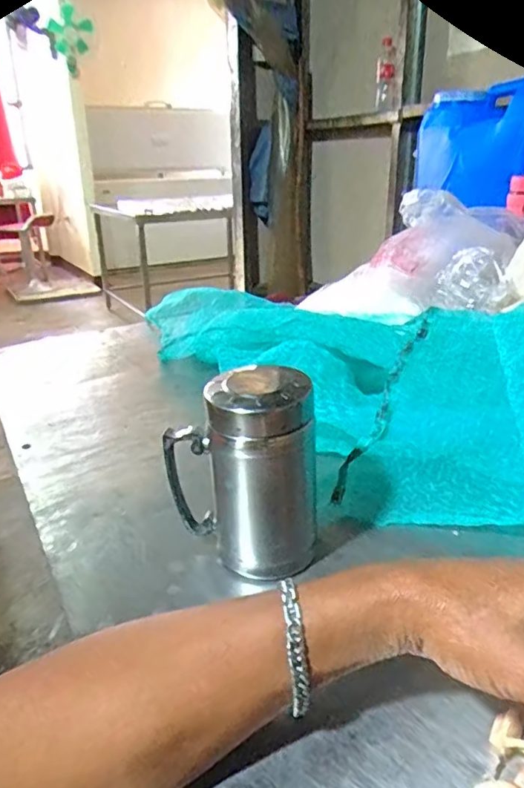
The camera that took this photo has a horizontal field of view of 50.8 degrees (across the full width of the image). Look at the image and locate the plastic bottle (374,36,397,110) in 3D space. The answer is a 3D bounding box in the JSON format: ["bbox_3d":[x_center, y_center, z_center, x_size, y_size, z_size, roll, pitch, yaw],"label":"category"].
[{"bbox_3d":[0.363,-0.927,1.605,0.061,0.172,0.067,3,24,9],"label":"plastic bottle"}]

